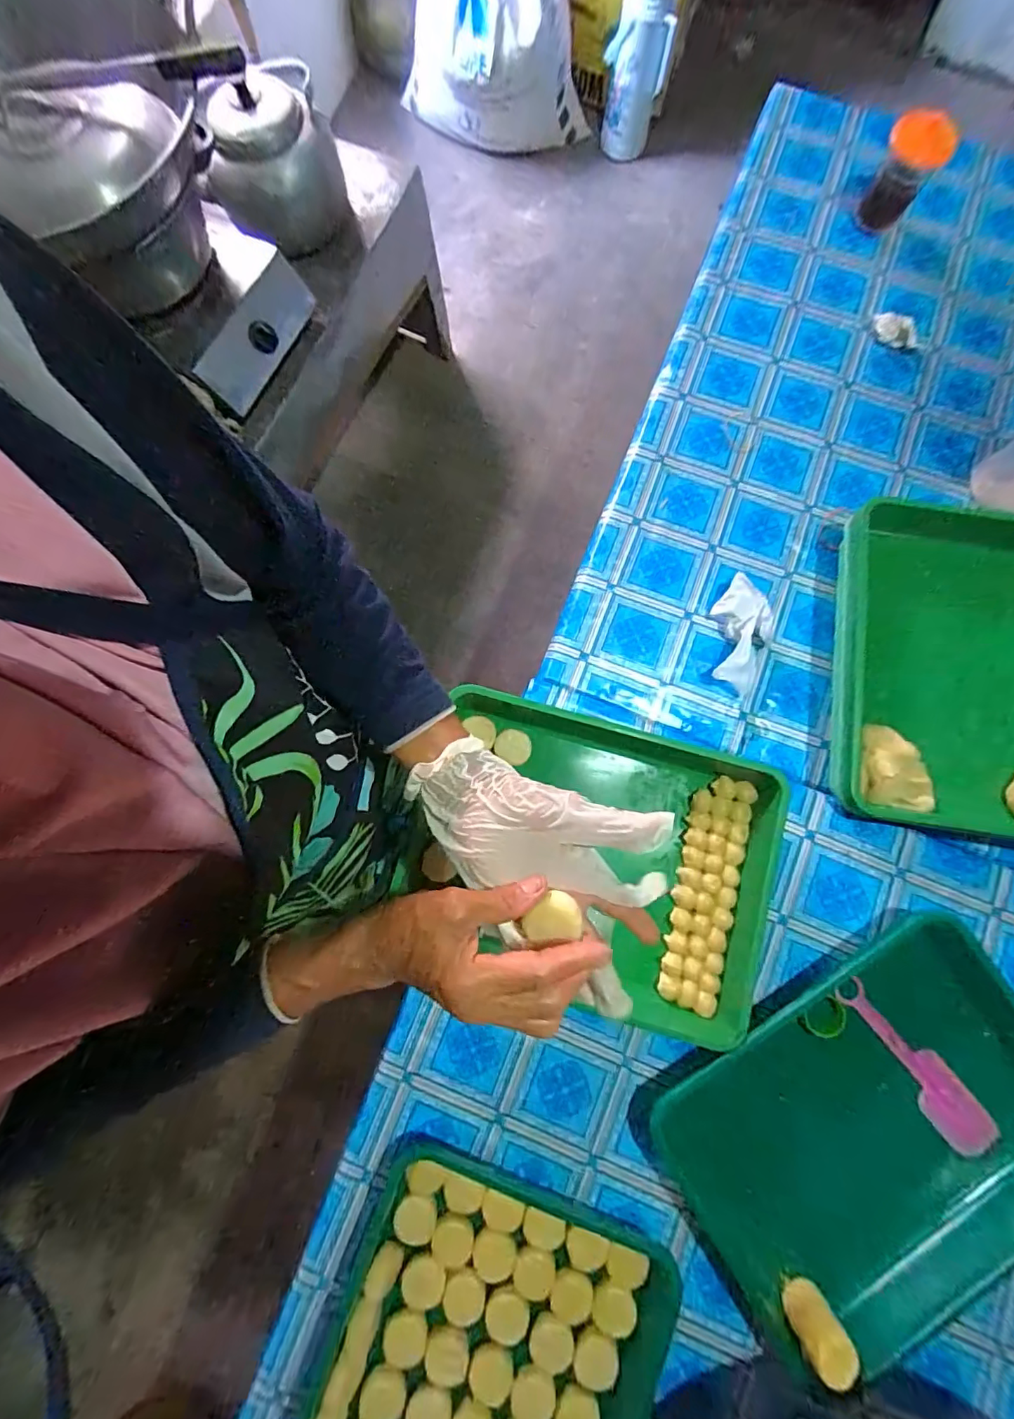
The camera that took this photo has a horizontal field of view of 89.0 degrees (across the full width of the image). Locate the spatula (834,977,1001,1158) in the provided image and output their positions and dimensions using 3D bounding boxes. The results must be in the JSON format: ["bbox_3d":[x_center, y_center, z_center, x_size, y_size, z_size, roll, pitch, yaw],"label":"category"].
[{"bbox_3d":[0.407,0.354,0.513,0.049,0.006,0.183,-38,82,-6],"label":"spatula"}]

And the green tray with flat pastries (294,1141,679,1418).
[{"bbox_3d":[-0.031,0.615,0.454,0.287,0.035,0.362,21,81,3],"label":"green tray with flat pastries"}]

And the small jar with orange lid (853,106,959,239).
[{"bbox_3d":[0.521,-0.706,0.684,0.075,0.112,0.061,30,82,5],"label":"small jar with orange lid"}]

